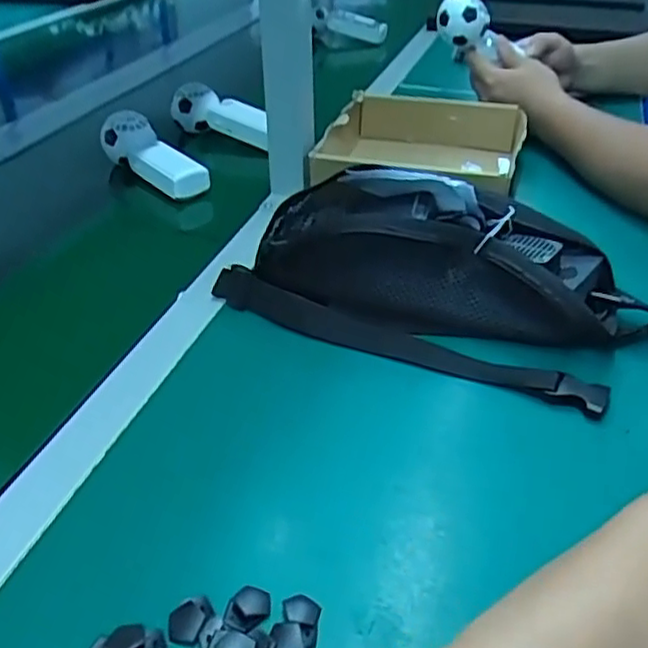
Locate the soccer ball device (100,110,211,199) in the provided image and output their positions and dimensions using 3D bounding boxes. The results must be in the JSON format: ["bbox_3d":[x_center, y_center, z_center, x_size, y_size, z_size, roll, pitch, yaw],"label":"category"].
[{"bbox_3d":[-0.191,-0.194,0.748,0.043,0.052,0.158,-29,43,-34],"label":"soccer ball device"}]

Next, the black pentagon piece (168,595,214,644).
[{"bbox_3d":[-0.065,0.145,0.327,0.023,0.007,0.020,-11,36,-15],"label":"black pentagon piece"}]

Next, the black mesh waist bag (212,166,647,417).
[{"bbox_3d":[0.088,-0.055,0.524,0.310,0.090,0.177,15,38,22],"label":"black mesh waist bag"}]

